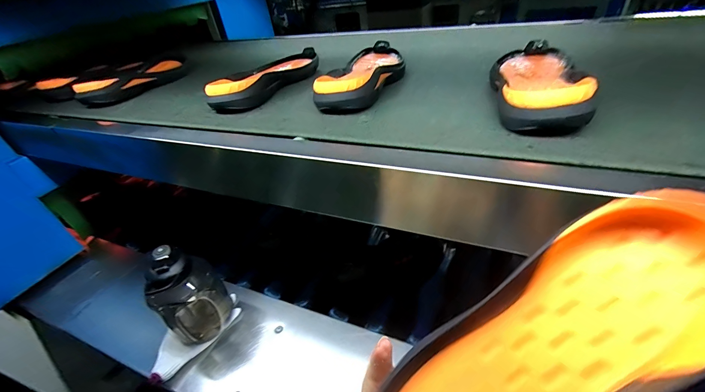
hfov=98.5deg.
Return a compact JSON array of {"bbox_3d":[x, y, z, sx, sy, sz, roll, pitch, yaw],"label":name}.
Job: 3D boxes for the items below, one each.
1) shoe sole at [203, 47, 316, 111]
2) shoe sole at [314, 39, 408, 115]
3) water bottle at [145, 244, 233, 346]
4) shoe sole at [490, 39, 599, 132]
[{"bbox_3d":[-0.174,-0.260,0.635,0.110,0.055,0.317,14,42,26],"label":"shoe sole"},{"bbox_3d":[0.030,-0.230,0.567,0.117,0.050,0.308,8,40,20],"label":"shoe sole"},{"bbox_3d":[-0.327,0.202,0.617,0.124,0.232,0.101,-34,44,-31],"label":"water bottle"},{"bbox_3d":[0.265,-0.172,0.444,0.107,0.058,0.308,10,40,22],"label":"shoe sole"}]

